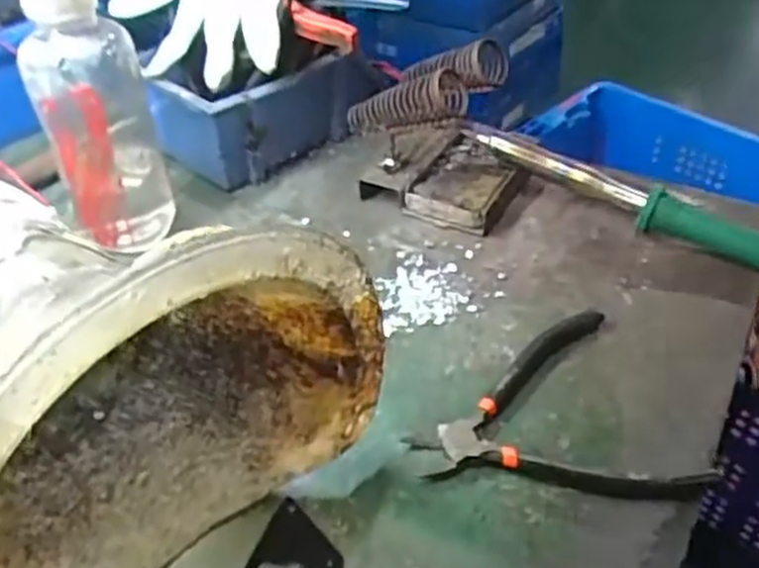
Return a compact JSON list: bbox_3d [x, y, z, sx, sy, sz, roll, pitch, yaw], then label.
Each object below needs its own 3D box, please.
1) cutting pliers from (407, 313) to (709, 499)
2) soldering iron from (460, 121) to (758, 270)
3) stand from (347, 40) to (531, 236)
[{"bbox_3d":[0.084,0.074,0.406,0.132,0.012,0.119,-13,42,-12],"label":"cutting pliers"},{"bbox_3d":[0.171,-0.061,0.539,0.263,0.027,0.021,29,49,22],"label":"soldering iron"},{"bbox_3d":[0.047,-0.117,0.562,0.119,0.094,0.114,19,45,23],"label":"stand"}]

